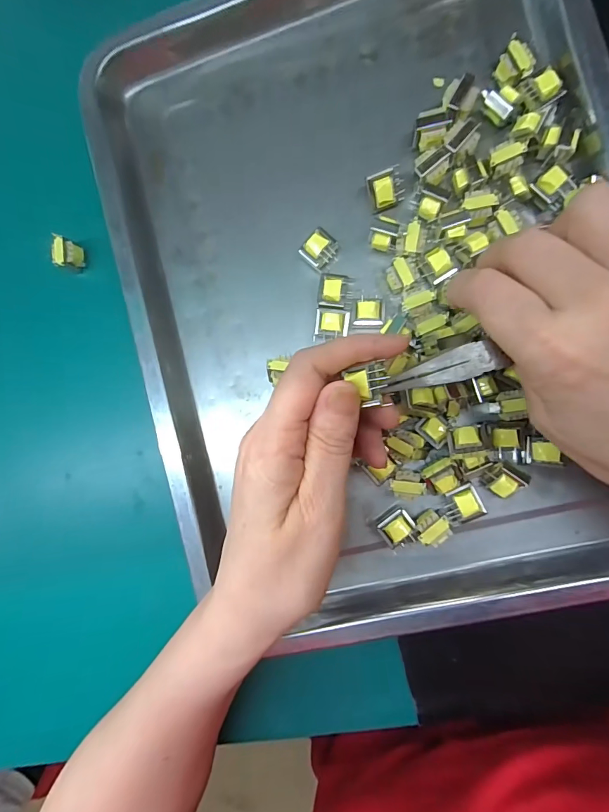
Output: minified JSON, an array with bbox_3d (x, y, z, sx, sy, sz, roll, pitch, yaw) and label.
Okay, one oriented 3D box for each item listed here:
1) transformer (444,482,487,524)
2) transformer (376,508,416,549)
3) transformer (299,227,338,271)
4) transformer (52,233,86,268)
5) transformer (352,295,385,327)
[{"bbox_3d":[0.089,0.055,0.228,0.019,0.016,0.019,-27,86,8],"label":"transformer"},{"bbox_3d":[0.054,0.070,0.233,0.019,0.015,0.018,-34,85,5],"label":"transformer"},{"bbox_3d":[0.009,-0.094,0.242,0.016,0.018,0.020,43,94,6],"label":"transformer"},{"bbox_3d":[-0.155,-0.100,0.262,0.012,0.016,0.018,-2,89,7],"label":"transformer"},{"bbox_3d":[0.038,-0.055,0.238,0.018,0.012,0.017,1,89,7],"label":"transformer"}]

